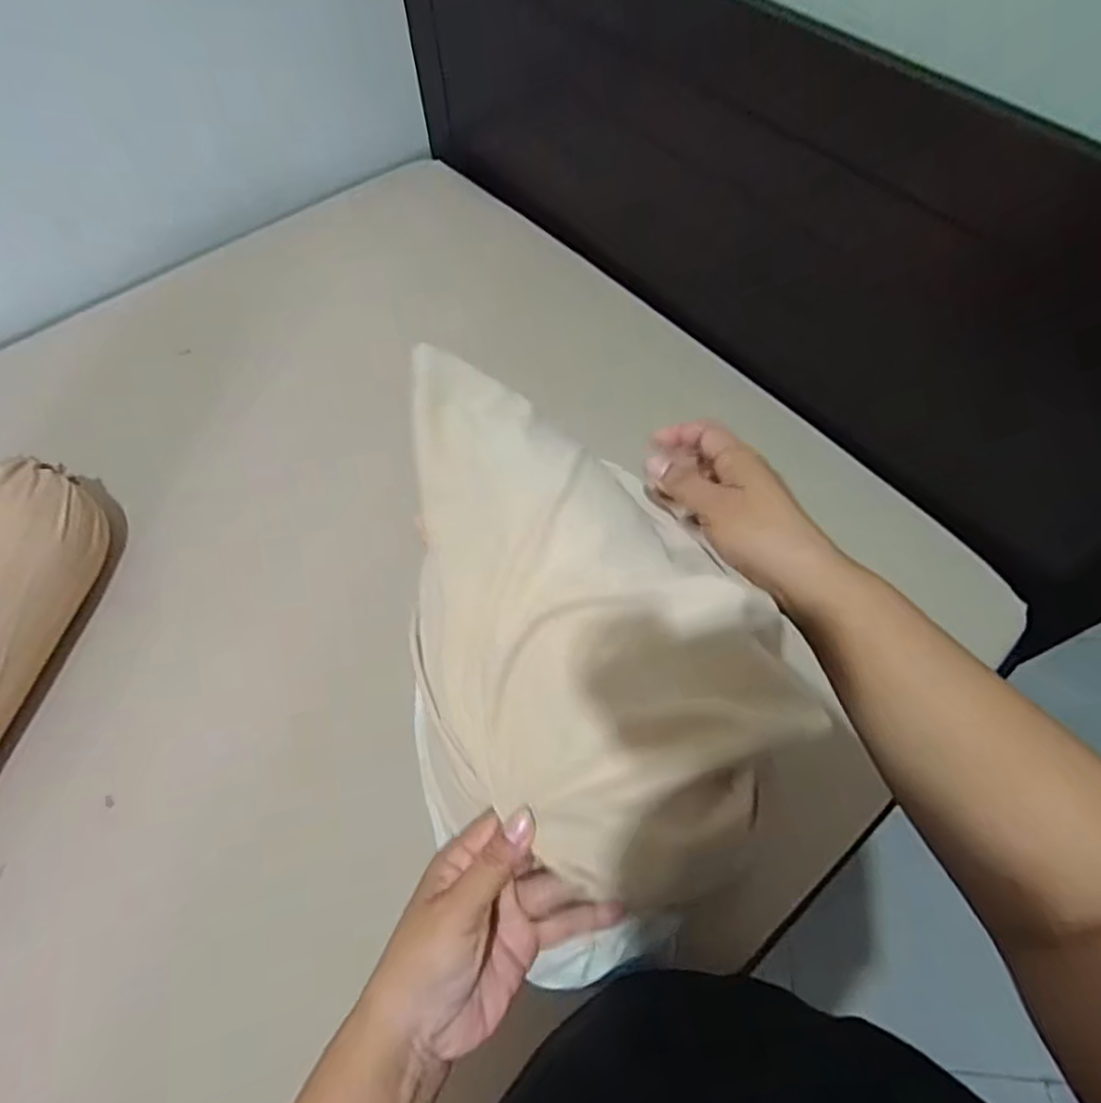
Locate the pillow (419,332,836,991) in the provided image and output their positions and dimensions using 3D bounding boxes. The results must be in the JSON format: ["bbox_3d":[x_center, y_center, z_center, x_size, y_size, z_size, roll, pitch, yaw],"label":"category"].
[{"bbox_3d":[0.005,0.035,0.372,0.198,0.108,0.342,-17,62,-8],"label":"pillow"}]

